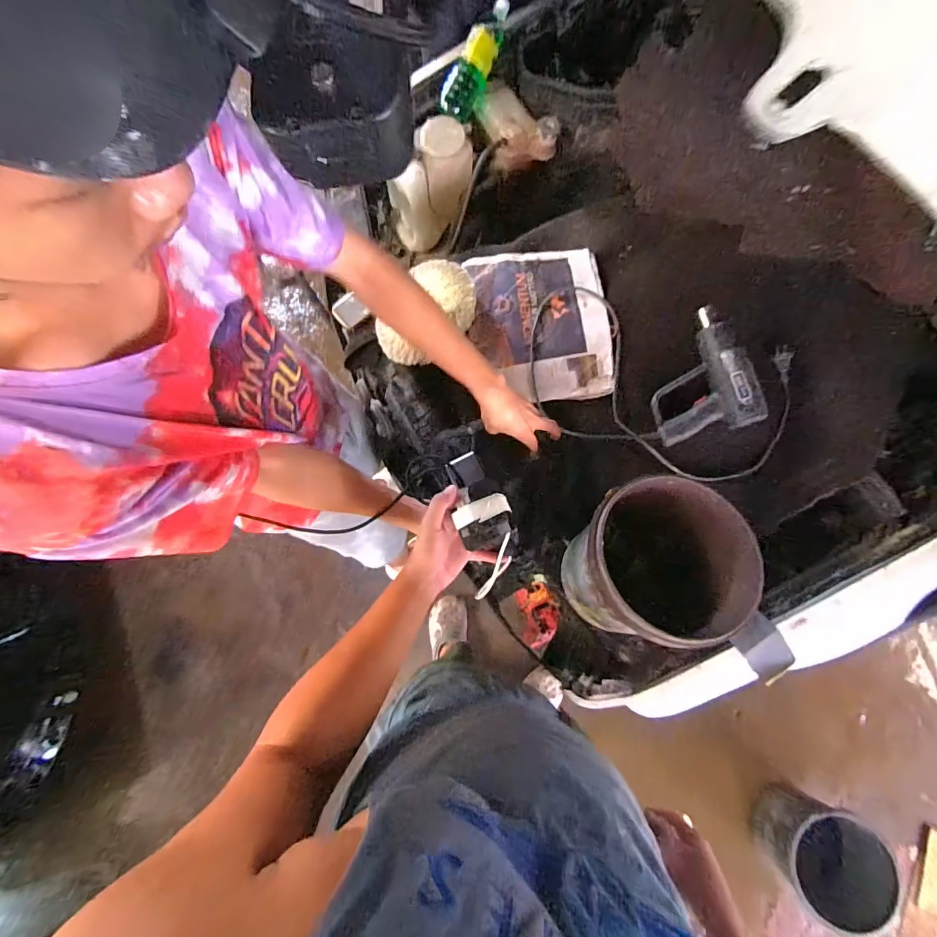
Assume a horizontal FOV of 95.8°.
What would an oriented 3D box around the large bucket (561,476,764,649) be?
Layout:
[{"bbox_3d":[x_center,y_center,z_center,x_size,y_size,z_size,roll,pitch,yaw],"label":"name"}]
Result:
[{"bbox_3d":[0.283,0.144,0.669,0.221,0.215,0.232,0,76,1],"label":"large bucket"}]

